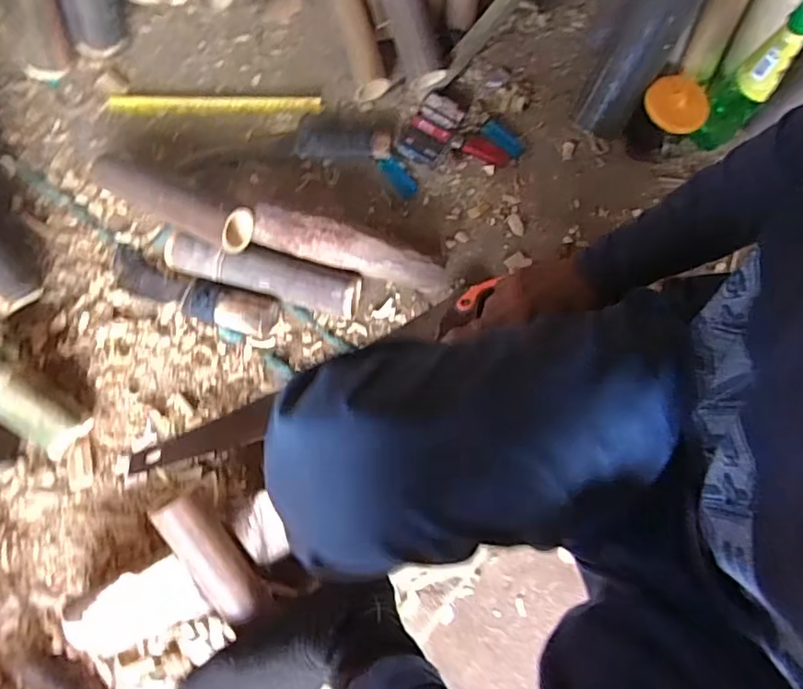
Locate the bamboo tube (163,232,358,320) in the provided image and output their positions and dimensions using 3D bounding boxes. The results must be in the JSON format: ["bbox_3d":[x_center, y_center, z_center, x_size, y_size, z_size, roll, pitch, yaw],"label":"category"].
[{"bbox_3d":[-0.174,-0.091,0.723,0.243,0.058,0.057,17,76,3],"label":"bamboo tube"}]

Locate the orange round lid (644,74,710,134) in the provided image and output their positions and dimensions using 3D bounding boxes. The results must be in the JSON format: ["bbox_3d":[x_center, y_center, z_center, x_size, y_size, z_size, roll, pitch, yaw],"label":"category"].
[{"bbox_3d":[0.352,-0.306,0.721,0.070,0.015,0.081,-44,67,2],"label":"orange round lid"}]

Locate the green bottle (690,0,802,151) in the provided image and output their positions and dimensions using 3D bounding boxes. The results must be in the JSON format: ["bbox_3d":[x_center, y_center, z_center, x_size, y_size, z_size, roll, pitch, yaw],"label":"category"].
[{"bbox_3d":[0.436,-0.331,0.696,0.056,0.218,0.069,29,76,6],"label":"green bottle"}]

